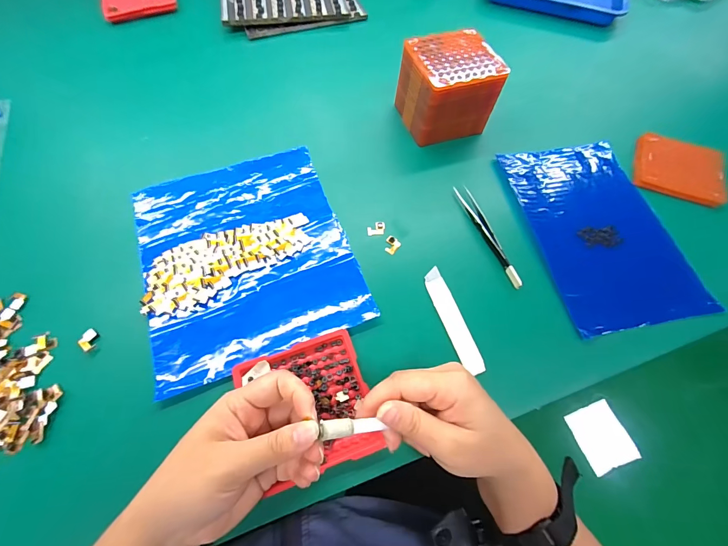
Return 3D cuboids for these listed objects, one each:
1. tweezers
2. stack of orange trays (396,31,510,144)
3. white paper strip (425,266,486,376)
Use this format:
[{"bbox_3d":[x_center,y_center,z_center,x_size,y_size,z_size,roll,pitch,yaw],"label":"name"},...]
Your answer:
[{"bbox_3d":[0.126,-0.041,0.359,0.016,0.008,0.125,-15,65,-9],"label":"tweezers"},{"bbox_3d":[0.096,-0.212,0.408,0.093,0.081,0.082,-17,66,-10],"label":"stack of orange trays"},{"bbox_3d":[0.081,0.042,0.322,0.019,0.004,0.101,-19,65,-5],"label":"white paper strip"}]

